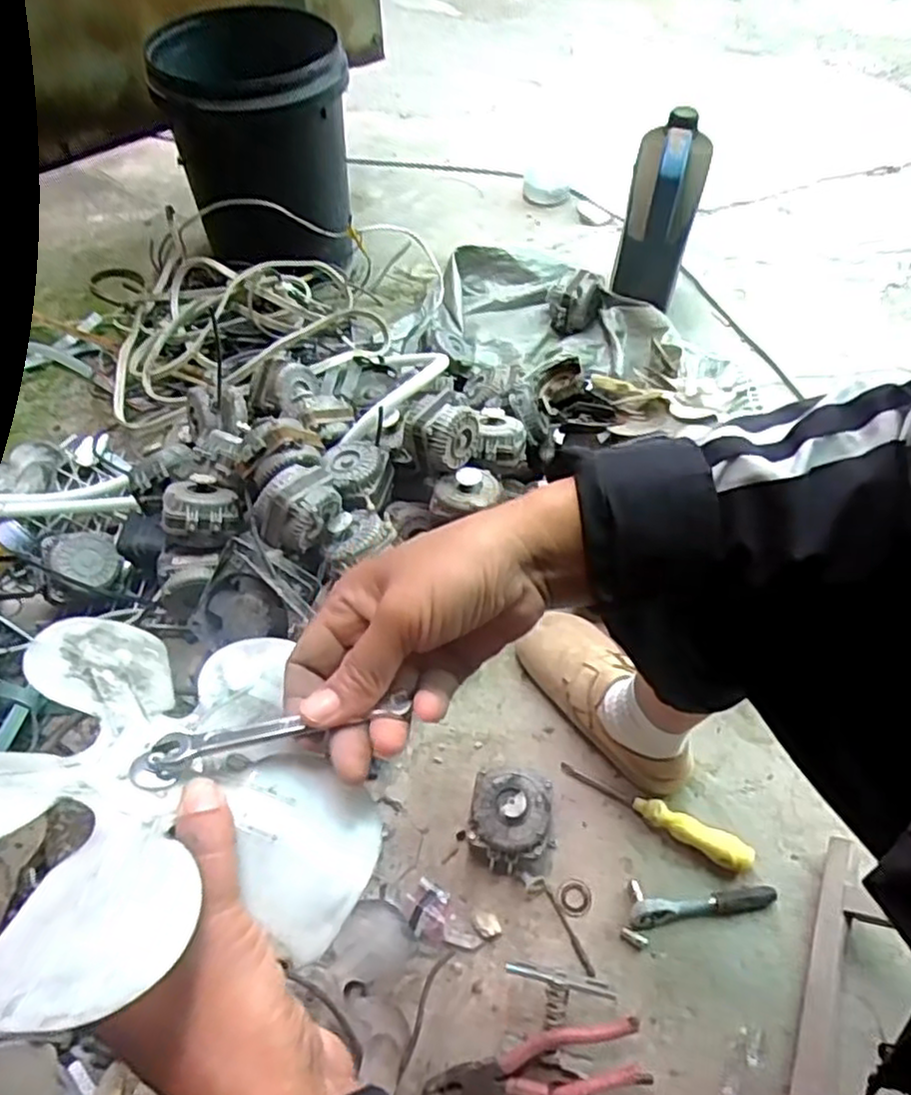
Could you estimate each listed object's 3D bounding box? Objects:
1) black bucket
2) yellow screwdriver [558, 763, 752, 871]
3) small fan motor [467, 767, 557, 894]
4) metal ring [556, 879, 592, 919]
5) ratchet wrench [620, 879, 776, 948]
[{"bbox_3d":[-0.336,-0.727,1.279,0.281,0.332,0.342,-8,56,-5],"label":"black bucket"},{"bbox_3d":[0.214,0.281,0.761,0.207,0.024,0.030,27,60,18],"label":"yellow screwdriver"},{"bbox_3d":[0.057,0.286,0.732,0.091,0.070,0.096,10,56,8],"label":"small fan motor"},{"bbox_3d":[0.121,0.357,0.725,0.035,0.004,0.035,-1,55,1],"label":"metal ring"},{"bbox_3d":[0.241,0.355,0.711,0.155,0.023,0.054,-7,56,-4],"label":"ratchet wrench"}]

